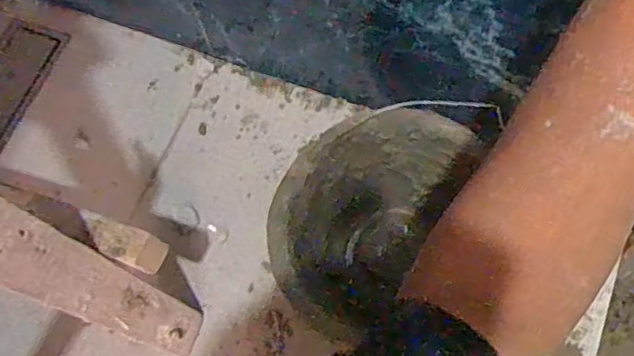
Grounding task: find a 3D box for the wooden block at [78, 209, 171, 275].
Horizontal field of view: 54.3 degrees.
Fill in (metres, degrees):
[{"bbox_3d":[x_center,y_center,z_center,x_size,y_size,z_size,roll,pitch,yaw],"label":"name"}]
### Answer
[{"bbox_3d":[-0.176,0.060,0.557,0.065,0.051,0.033,18,71,9],"label":"wooden block"}]

